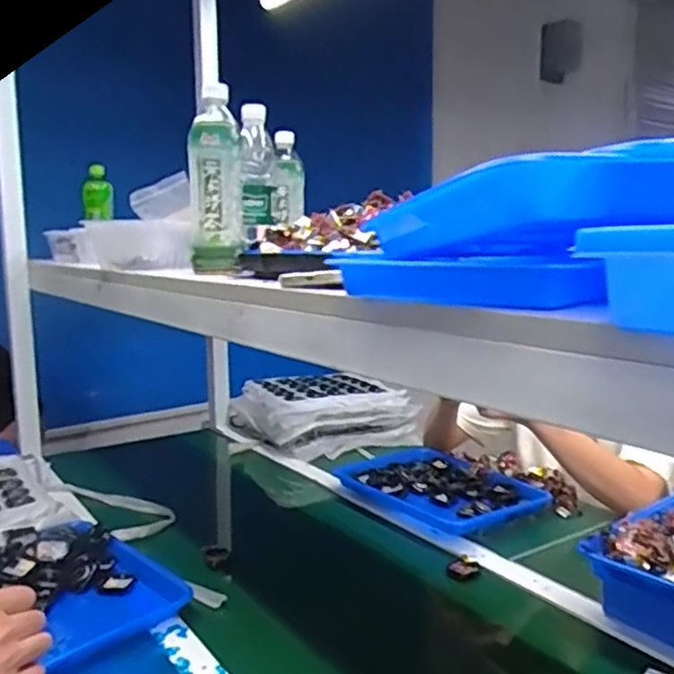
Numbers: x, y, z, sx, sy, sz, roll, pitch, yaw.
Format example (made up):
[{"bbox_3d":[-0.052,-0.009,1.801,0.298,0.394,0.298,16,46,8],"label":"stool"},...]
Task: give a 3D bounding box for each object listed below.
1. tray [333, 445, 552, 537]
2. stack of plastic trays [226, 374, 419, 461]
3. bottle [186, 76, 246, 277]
[{"bbox_3d":[0.177,0.261,1.185,0.232,0.035,0.338,-8,11,-38],"label":"tray"},{"bbox_3d":[-0.031,0.164,1.567,0.361,0.106,0.327,-5,9,-24],"label":"stack of plastic trays"},{"bbox_3d":[-0.149,-0.187,0.809,0.064,0.207,0.068,-3,8,-11],"label":"bottle"}]

